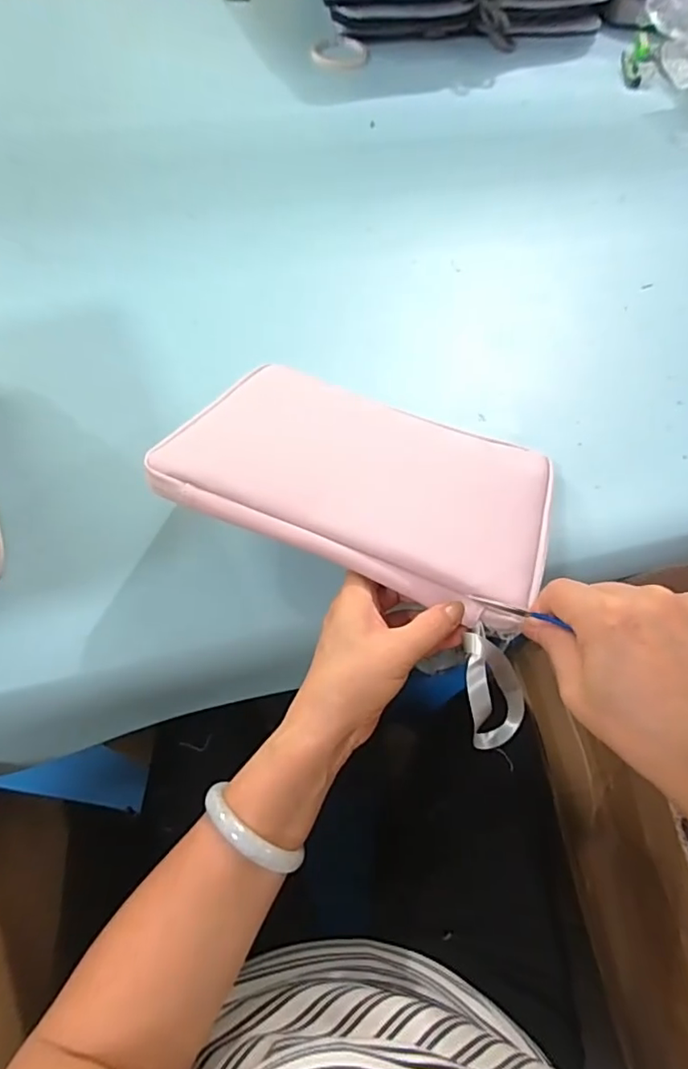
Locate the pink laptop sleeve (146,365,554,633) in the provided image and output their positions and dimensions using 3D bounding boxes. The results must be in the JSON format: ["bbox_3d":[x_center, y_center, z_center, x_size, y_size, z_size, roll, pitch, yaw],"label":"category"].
[{"bbox_3d":[0.021,-0.052,0.425,0.279,0.023,0.194,19,43,5],"label":"pink laptop sleeve"}]

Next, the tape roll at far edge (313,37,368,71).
[{"bbox_3d":[-0.005,-0.770,0.886,0.084,0.007,0.099,23,63,9],"label":"tape roll at far edge"}]

